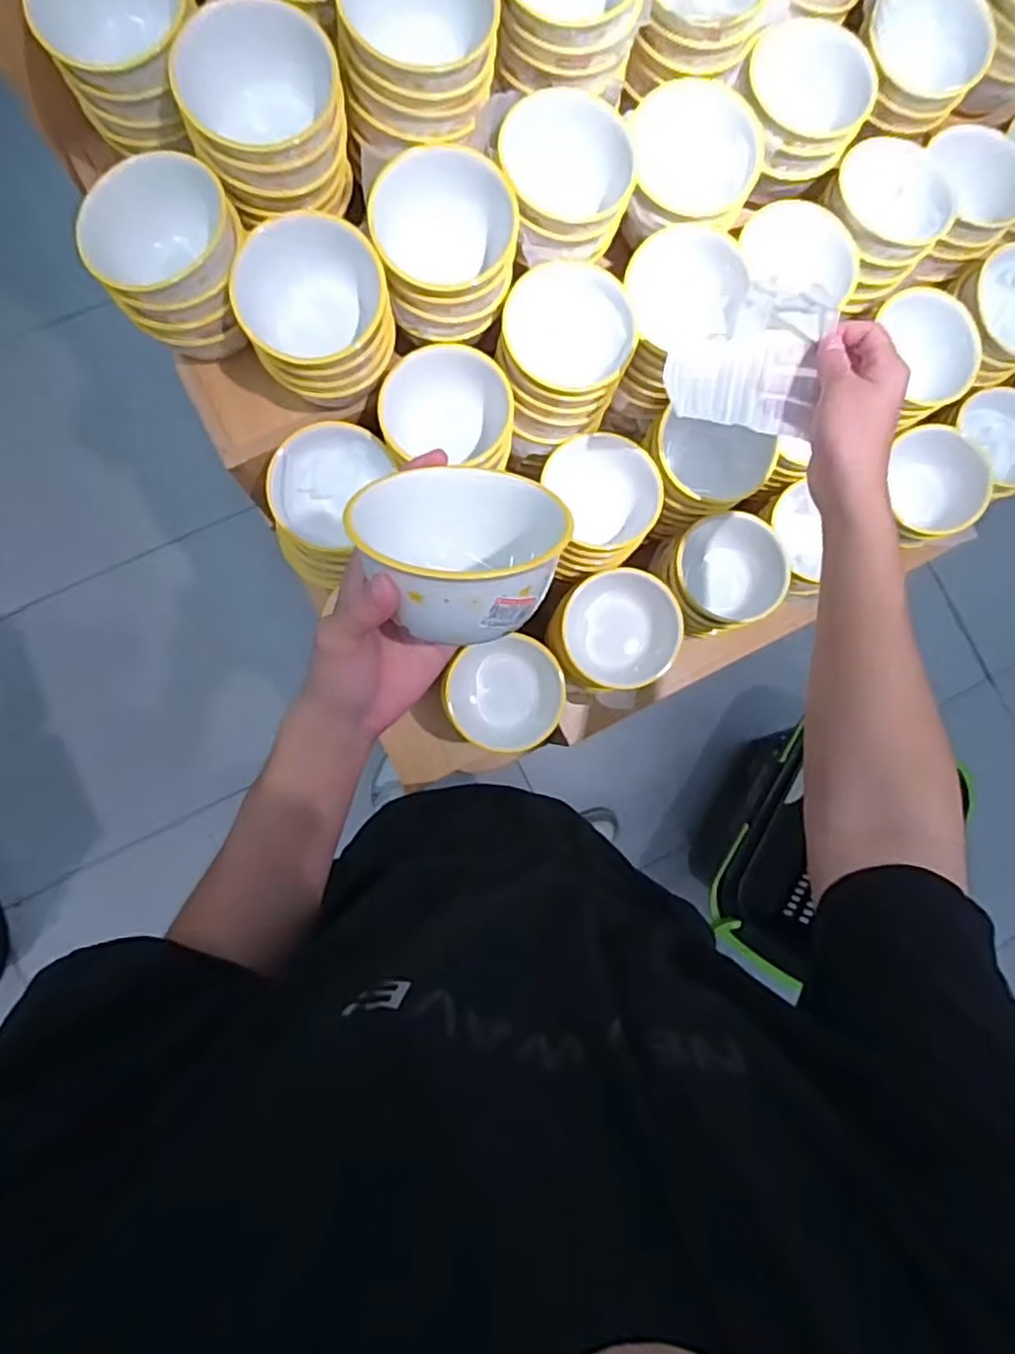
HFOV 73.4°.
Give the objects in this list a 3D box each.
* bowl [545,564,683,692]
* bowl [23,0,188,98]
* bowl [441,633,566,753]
[{"bbox_3d":[0.113,-0.049,0.693,0.132,0.049,0.119,-44,91,-7],"label":"bowl"},{"bbox_3d":[-0.298,-0.499,0.514,0.108,0.059,0.108,0,86,-6],"label":"bowl"},{"bbox_3d":[-0.003,0.018,0.704,0.119,0.050,0.114,0,86,-6],"label":"bowl"}]

